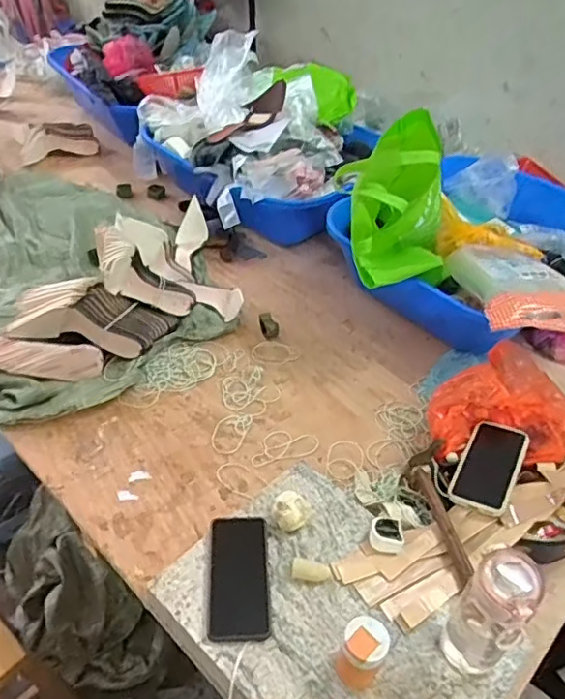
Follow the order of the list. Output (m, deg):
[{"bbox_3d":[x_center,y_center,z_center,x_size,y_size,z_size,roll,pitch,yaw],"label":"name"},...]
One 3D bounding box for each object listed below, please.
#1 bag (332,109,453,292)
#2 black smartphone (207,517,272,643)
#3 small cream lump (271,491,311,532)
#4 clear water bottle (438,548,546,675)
[{"bbox_3d":[0.218,-0.251,1.112,0.207,0.293,0.333,14,41,9],"label":"bag"},{"bbox_3d":[-0.055,0.292,0.775,0.077,0.014,0.157,2,48,-6],"label":"black smartphone"},{"bbox_3d":[0.011,0.227,0.843,0.051,0.043,0.050,21,43,17],"label":"small cream lump"},{"bbox_3d":[0.234,0.298,0.681,0.067,0.186,0.070,28,45,24],"label":"clear water bottle"}]

